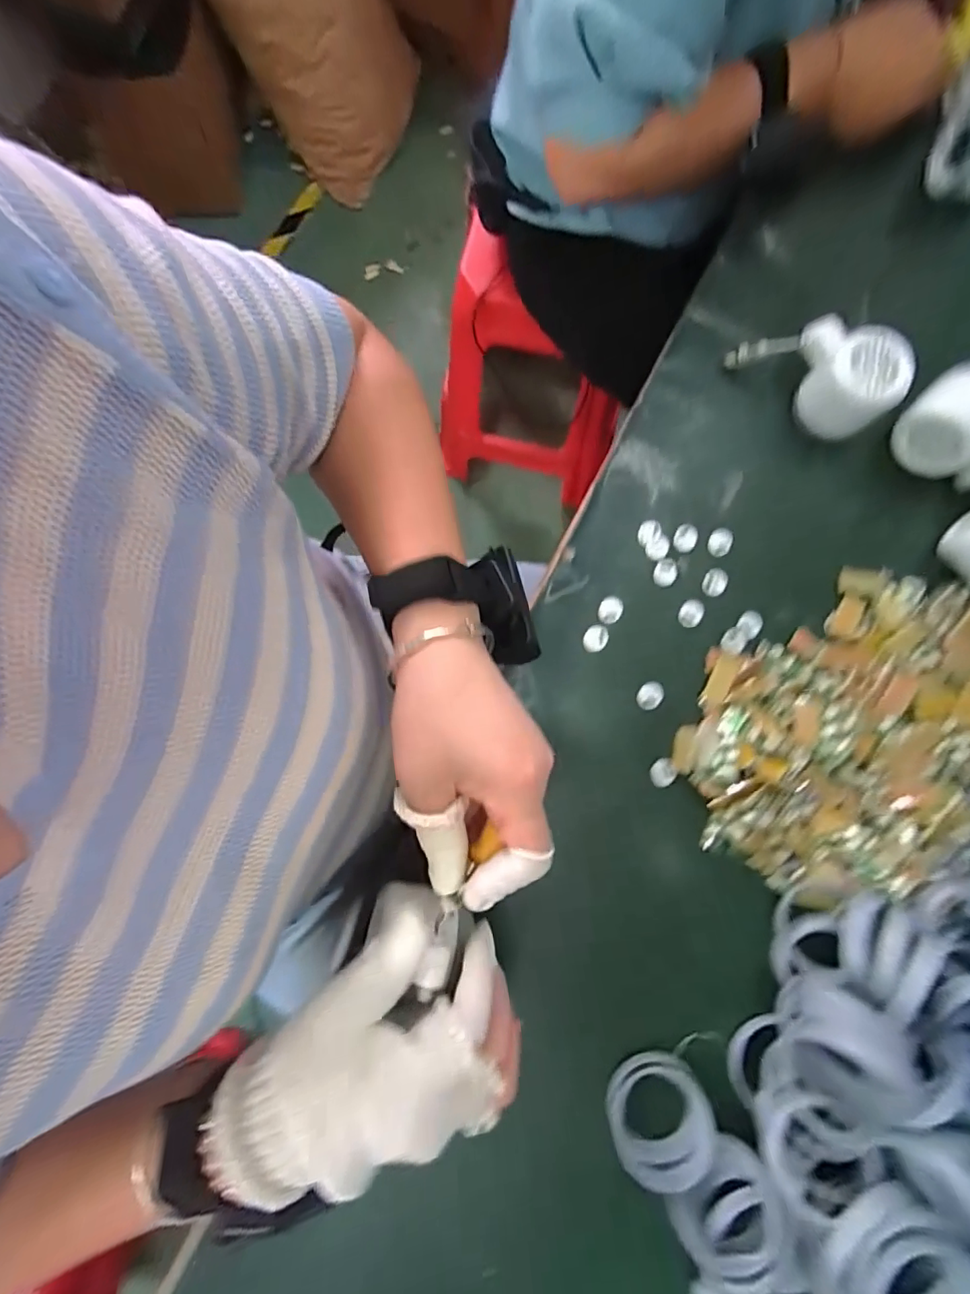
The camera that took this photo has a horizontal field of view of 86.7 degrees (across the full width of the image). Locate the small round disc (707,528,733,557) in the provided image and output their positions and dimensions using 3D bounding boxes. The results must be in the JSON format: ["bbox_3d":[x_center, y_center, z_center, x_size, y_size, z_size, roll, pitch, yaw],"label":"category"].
[{"bbox_3d":[0.183,-0.081,0.398,0.018,0.006,0.022,20,79,3],"label":"small round disc"}]

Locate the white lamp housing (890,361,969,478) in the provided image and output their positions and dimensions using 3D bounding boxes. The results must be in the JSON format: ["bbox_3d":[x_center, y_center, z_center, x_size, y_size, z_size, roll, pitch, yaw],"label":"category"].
[{"bbox_3d":[0.351,-0.170,0.385,0.059,0.059,0.049,40,81,7],"label":"white lamp housing"}]

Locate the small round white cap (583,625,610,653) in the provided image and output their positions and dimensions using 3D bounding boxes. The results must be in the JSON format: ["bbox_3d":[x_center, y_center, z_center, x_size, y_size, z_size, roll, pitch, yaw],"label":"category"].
[{"bbox_3d":[0.083,-0.006,0.383,0.017,0.004,0.022,36,81,6],"label":"small round white cap"}]

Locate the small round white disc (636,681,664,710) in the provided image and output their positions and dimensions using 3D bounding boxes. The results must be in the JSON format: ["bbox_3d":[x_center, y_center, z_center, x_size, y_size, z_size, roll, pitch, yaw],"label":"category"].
[{"bbox_3d":[0.122,0.035,0.377,0.017,0.004,0.022,38,81,7],"label":"small round white disc"}]

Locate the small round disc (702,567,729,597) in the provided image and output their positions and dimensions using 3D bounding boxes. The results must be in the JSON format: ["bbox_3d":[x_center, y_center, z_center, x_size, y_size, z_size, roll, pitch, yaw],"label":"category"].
[{"bbox_3d":[0.176,-0.049,0.391,0.018,0.004,0.022,20,79,4],"label":"small round disc"}]

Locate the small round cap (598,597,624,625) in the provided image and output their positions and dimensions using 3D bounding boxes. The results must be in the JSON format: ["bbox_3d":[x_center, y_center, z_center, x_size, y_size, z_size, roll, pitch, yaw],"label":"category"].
[{"bbox_3d":[0.095,-0.028,0.387,0.016,0.004,0.022,36,81,6],"label":"small round cap"}]

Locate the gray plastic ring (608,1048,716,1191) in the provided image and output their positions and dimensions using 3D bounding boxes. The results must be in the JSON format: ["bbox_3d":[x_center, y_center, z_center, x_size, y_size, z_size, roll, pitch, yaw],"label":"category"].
[{"bbox_3d":[0.110,0.297,0.325,0.063,0.023,0.066,0,79,0],"label":"gray plastic ring"}]

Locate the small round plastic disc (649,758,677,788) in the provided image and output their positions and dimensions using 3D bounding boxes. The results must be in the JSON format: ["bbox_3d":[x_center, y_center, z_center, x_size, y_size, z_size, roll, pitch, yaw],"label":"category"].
[{"bbox_3d":[0.127,0.090,0.364,0.019,0.004,0.018,0,79,0],"label":"small round plastic disc"}]

